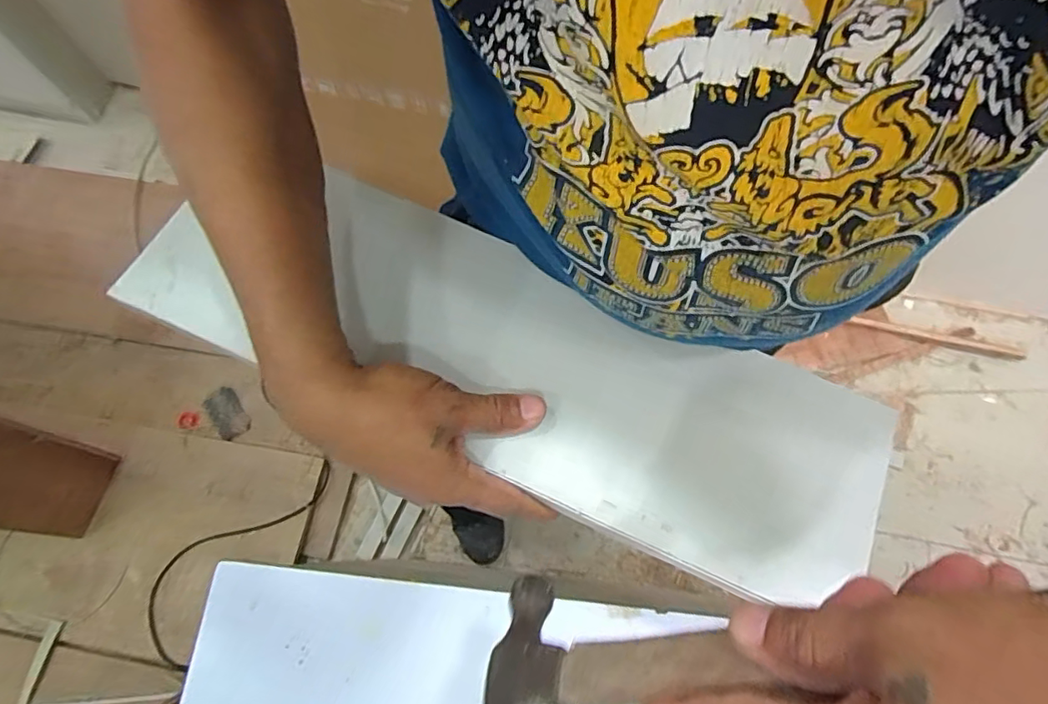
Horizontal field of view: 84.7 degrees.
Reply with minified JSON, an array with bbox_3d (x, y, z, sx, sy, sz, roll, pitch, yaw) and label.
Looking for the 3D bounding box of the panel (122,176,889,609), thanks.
[{"bbox_3d":[-0.010,0.003,0.376,0.478,0.022,0.146,24,73,5],"label":"panel"}]

